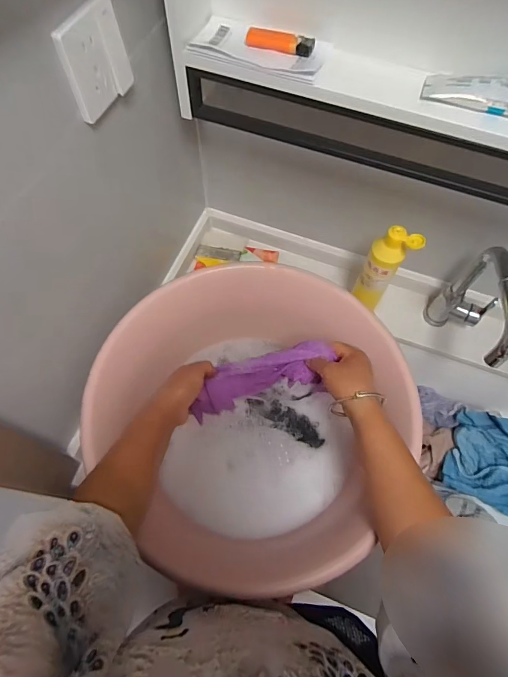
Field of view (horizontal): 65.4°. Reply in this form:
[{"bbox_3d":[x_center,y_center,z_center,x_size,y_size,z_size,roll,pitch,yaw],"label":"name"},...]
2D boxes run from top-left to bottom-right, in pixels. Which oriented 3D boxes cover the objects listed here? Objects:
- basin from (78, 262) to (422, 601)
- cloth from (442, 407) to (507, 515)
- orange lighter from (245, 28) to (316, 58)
[{"bbox_3d":[-0.006,0.108,0.576,0.387,0.143,0.413,0,65,-1],"label":"basin"},{"bbox_3d":[0.430,0.219,0.711,0.134,0.055,0.150,22,66,9],"label":"cloth"},{"bbox_3d":[0.030,-0.352,0.470,0.080,0.013,0.024,12,65,5],"label":"orange lighter"}]

